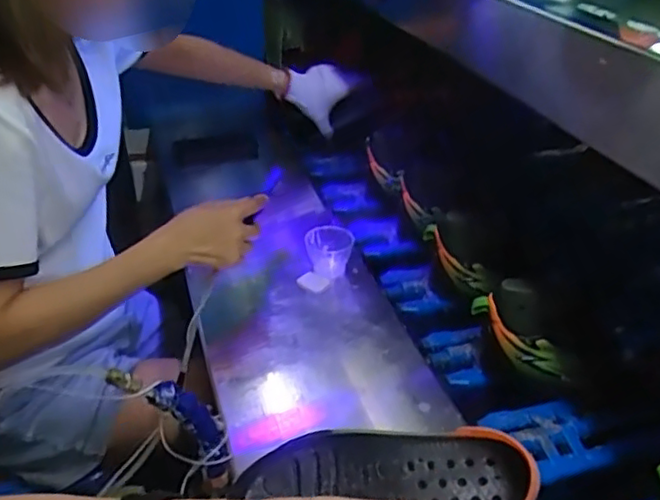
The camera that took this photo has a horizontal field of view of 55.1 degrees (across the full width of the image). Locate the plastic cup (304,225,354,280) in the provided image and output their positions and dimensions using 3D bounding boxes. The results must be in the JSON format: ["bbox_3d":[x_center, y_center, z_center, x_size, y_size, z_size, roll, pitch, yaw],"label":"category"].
[{"bbox_3d":[-0.001,0.006,0.872,0.062,0.061,0.058,-1,34,0],"label":"plastic cup"}]

